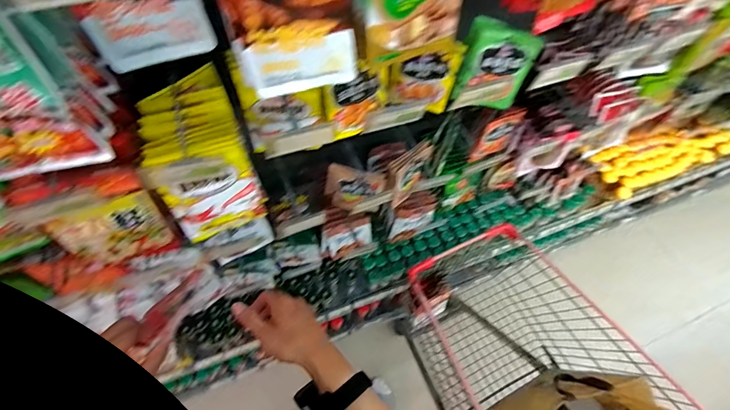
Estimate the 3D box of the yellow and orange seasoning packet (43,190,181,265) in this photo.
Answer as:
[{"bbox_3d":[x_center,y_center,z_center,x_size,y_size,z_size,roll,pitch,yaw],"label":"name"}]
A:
[{"bbox_3d":[-0.385,0.048,0.562,0.137,0.158,0.031,-22,65,-15],"label":"yellow and orange seasoning packet"}]

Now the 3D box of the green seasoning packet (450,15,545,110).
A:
[{"bbox_3d":[0.256,-0.273,0.711,0.142,0.155,0.026,7,42,-9],"label":"green seasoning packet"}]

